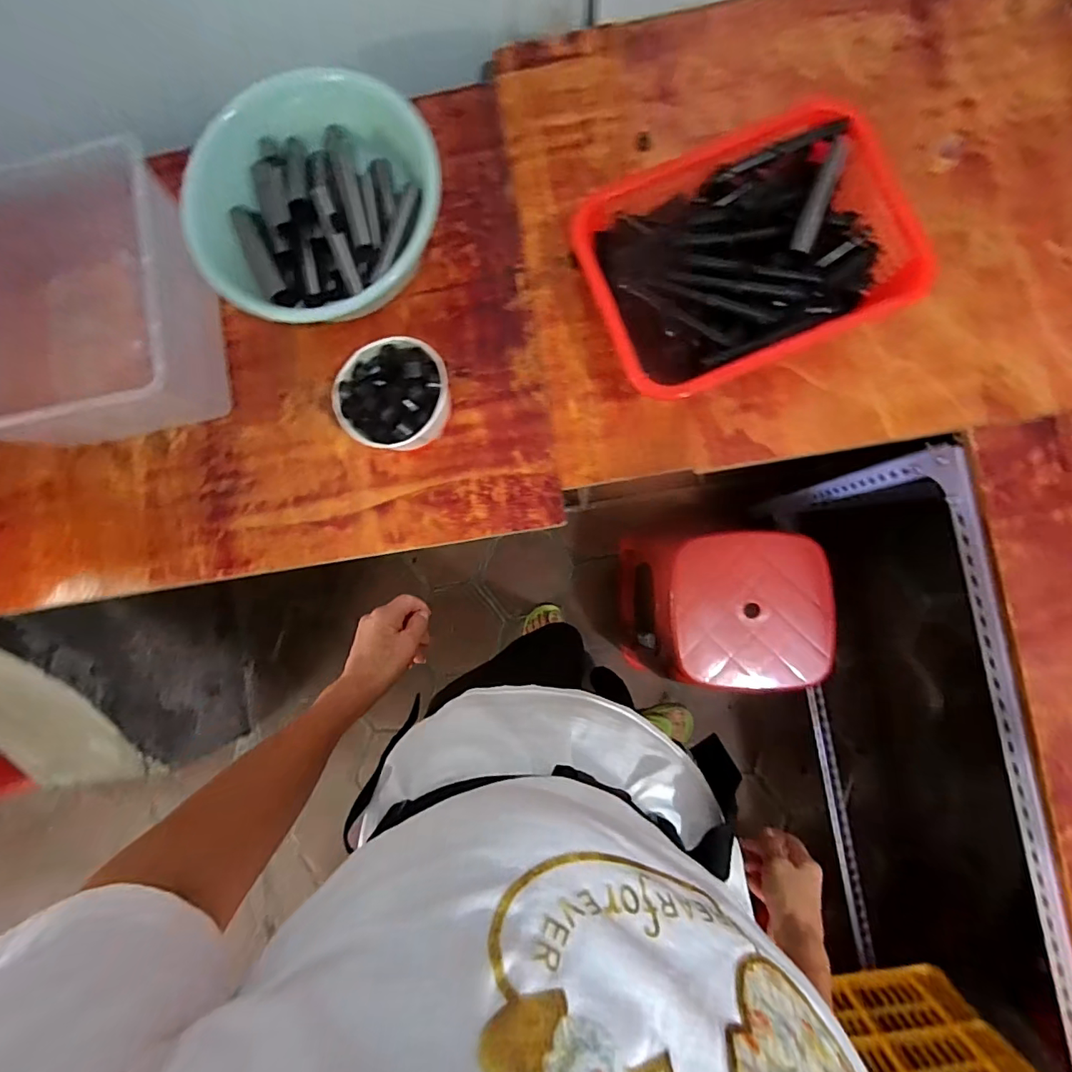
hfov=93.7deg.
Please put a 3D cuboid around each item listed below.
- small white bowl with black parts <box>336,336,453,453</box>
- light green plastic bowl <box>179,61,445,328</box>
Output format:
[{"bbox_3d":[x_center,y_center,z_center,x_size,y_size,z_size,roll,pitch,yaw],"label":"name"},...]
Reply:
[{"bbox_3d":[-0.168,-0.168,0.612,0.127,0.081,0.128,0,86,5],"label":"small white bowl with black parts"},{"bbox_3d":[-0.264,-0.399,0.624,0.279,0.105,0.277,0,86,5],"label":"light green plastic bowl"}]

